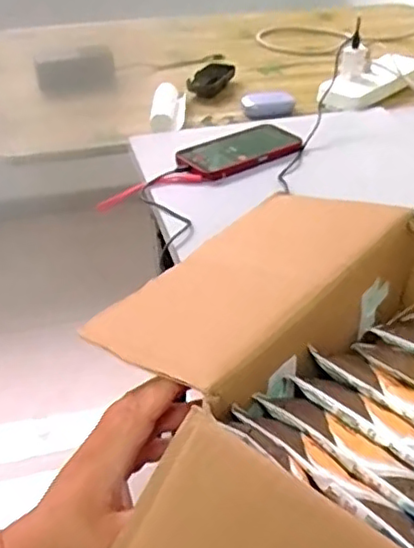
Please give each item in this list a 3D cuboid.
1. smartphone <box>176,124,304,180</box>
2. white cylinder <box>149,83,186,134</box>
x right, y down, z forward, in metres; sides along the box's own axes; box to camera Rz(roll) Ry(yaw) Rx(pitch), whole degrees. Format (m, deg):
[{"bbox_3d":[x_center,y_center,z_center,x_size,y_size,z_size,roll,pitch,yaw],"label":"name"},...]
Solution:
[{"bbox_3d":[0.045,-0.163,0.843,0.179,0.018,0.085,-24,42,-29],"label":"smartphone"},{"bbox_3d":[-0.057,-0.254,0.966,0.045,0.035,0.120,2,36,3],"label":"white cylinder"}]

